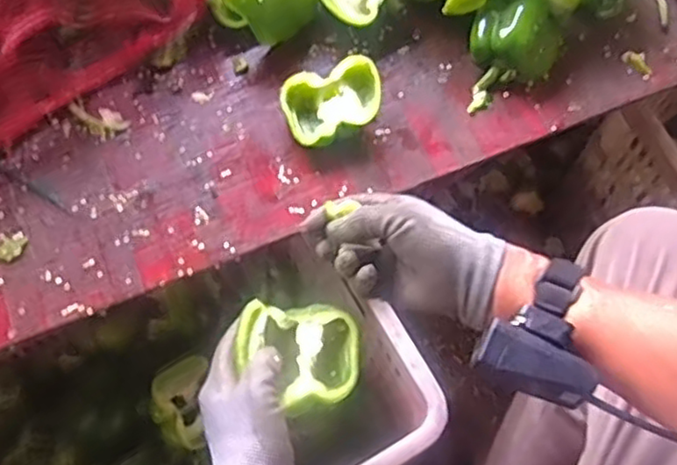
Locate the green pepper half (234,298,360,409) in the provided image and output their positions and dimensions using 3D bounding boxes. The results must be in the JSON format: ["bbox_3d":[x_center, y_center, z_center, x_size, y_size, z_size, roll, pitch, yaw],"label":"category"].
[{"bbox_3d":[-0.027,0.086,0.485,0.082,0.031,0.070,2,66,-2],"label":"green pepper half"}]

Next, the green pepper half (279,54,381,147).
[{"bbox_3d":[-0.005,-0.110,0.584,0.081,0.043,0.063,-18,69,-10],"label":"green pepper half"}]

